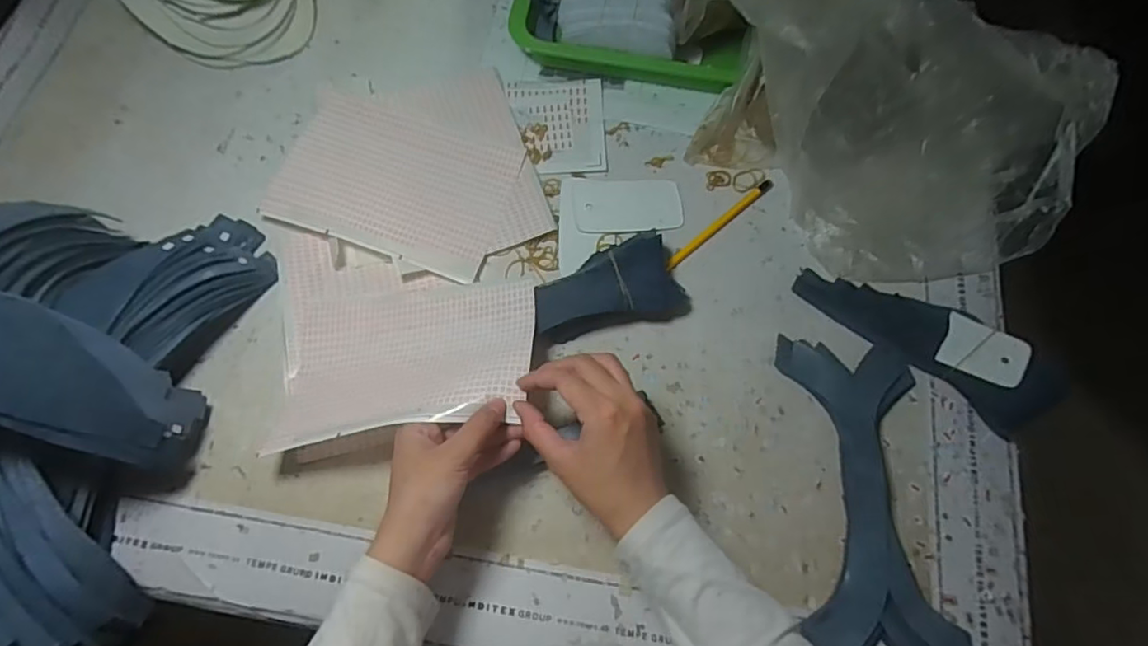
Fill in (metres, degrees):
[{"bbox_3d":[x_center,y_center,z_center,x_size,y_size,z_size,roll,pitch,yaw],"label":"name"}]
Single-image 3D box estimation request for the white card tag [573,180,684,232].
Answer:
[{"bbox_3d":[0.051,-0.111,0.568,0.102,0.004,0.055,-2,70,-7],"label":"white card tag"}]

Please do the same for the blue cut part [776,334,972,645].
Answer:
[{"bbox_3d":[0.235,0.138,0.475,0.114,0.019,0.256,1,69,-1],"label":"blue cut part"}]

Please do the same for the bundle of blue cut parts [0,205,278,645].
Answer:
[{"bbox_3d":[-0.342,0.035,0.391,0.139,0.206,0.328,6,69,1],"label":"bundle of blue cut parts"}]

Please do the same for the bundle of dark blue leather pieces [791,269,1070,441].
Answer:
[{"bbox_3d":[0.306,0.003,0.519,0.213,0.035,0.068,39,73,12],"label":"bundle of dark blue leather pieces"}]

